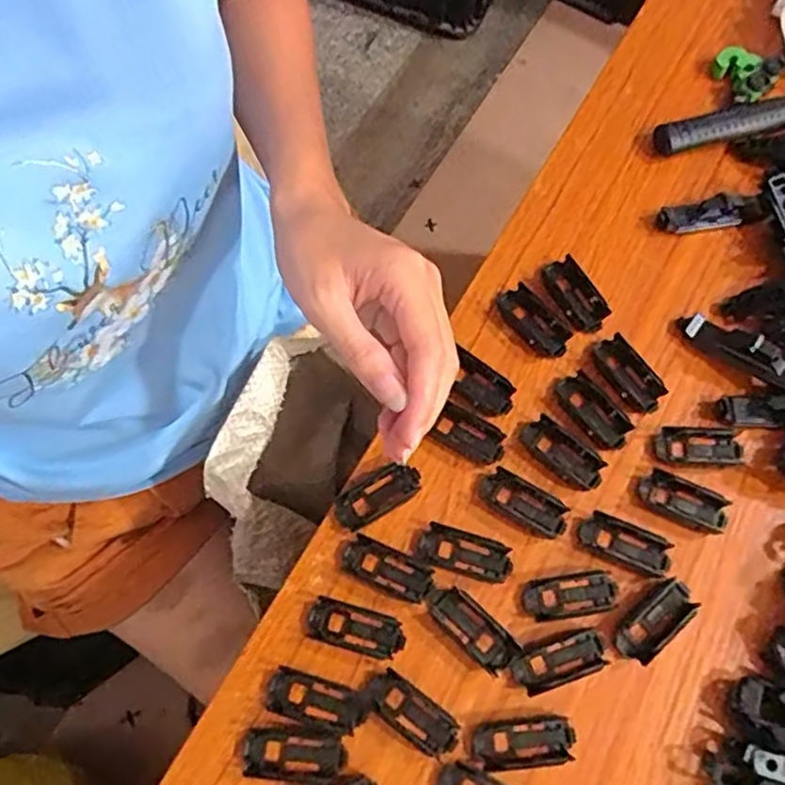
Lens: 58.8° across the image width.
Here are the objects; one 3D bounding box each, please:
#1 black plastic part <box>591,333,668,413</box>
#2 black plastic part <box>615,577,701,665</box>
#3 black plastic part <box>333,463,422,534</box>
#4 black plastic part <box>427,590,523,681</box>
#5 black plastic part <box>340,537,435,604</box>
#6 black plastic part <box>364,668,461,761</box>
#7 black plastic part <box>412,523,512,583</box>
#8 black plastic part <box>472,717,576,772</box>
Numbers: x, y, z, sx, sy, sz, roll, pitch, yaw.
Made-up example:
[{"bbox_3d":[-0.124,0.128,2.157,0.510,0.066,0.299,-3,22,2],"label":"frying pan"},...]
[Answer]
[{"bbox_3d":[0.138,-0.011,0.410,0.023,0.010,0.049,-33,75,-12],"label":"black plastic part"},{"bbox_3d":[0.140,0.121,0.369,0.050,0.005,0.022,-36,76,-13],"label":"black plastic part"},{"bbox_3d":[-0.008,0.057,0.387,0.050,0.006,0.022,-32,75,-11],"label":"black plastic part"},{"bbox_3d":[0.041,0.123,0.364,0.051,0.011,0.021,41,75,12],"label":"black plastic part"},{"bbox_3d":[-0.003,0.096,0.374,0.052,0.004,0.021,24,72,7],"label":"black plastic part"},{"bbox_3d":[0.010,0.162,0.350,0.051,0.010,0.021,36,74,10],"label":"black plastic part"},{"bbox_3d":[0.039,0.087,0.375,0.052,0.012,0.020,18,72,5],"label":"black plastic part"},{"bbox_3d":[0.066,0.175,0.347,0.052,0.008,0.020,-5,71,-3],"label":"black plastic part"}]

